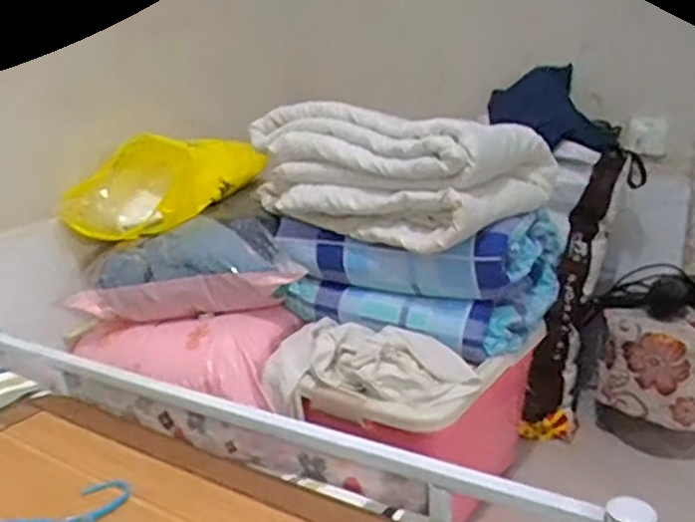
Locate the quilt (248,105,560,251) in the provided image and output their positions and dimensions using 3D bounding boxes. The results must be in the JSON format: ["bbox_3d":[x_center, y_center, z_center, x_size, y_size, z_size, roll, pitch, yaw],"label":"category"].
[{"bbox_3d":[0.113,-0.221,1.498,0.554,0.222,0.466,12,23,35],"label":"quilt"}]

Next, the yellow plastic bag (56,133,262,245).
[{"bbox_3d":[-0.406,-0.190,1.541,0.461,0.186,0.141,-21,24,-18],"label":"yellow plastic bag"}]

